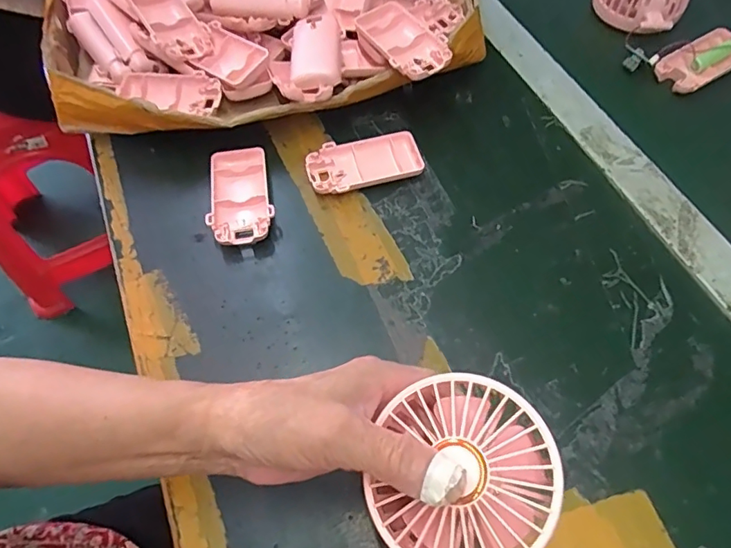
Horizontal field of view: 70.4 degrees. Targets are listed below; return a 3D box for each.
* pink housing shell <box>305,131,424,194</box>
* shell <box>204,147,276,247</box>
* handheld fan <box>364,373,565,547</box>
[{"bbox_3d":[-0.001,-0.091,0.437,0.093,0.016,0.049,-14,60,-6],"label":"pink housing shell"},{"bbox_3d":[-0.103,-0.064,0.424,0.049,0.020,0.094,-13,60,-5],"label":"shell"},{"bbox_3d":[0.019,0.136,0.237,0.078,0.034,0.185,28,94,17],"label":"handheld fan"}]

